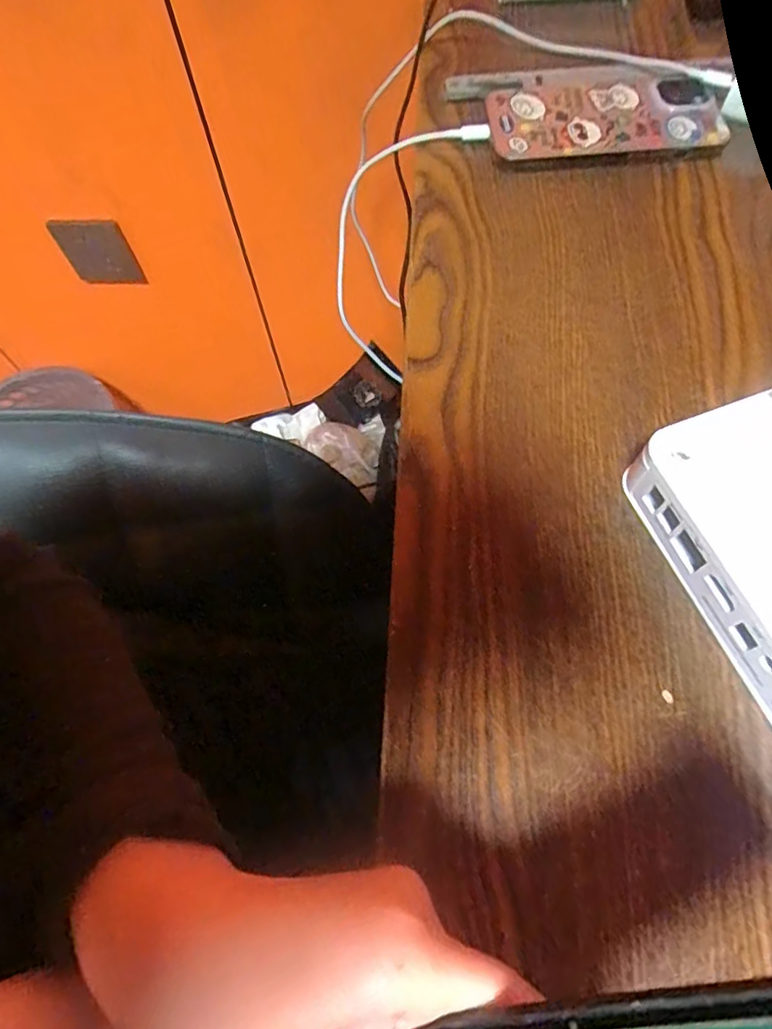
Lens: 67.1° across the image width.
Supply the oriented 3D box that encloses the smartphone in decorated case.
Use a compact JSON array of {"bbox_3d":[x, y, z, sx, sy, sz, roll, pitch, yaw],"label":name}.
[{"bbox_3d":[0.136,-0.251,0.368,0.140,0.018,0.075,-3,65,2],"label":"smartphone in decorated case"}]

